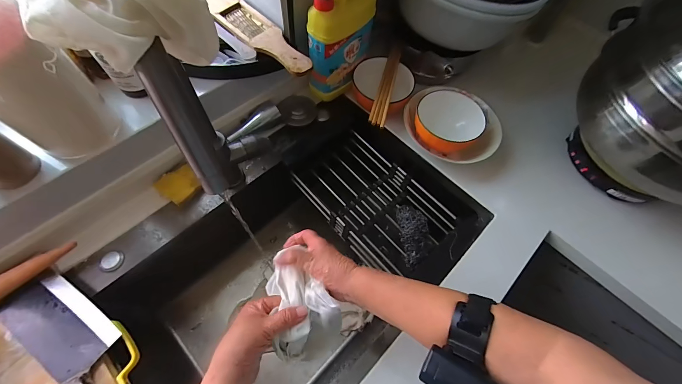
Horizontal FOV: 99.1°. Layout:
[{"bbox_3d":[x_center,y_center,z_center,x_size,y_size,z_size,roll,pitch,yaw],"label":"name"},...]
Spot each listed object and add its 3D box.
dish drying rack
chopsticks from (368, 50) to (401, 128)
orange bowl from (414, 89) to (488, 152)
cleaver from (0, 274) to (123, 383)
[{"bbox_3d":[0.061,0.021,0.632,0.199,0.076,0.312,-35,71,-18],"label":"dish drying rack"},{"bbox_3d":[0.094,-0.223,0.603,0.030,0.011,0.215,14,64,3],"label":"chopsticks"},{"bbox_3d":[0.222,-0.136,0.617,0.130,0.081,0.129,2,63,-4],"label":"orange bowl"},{"bbox_3d":[-0.363,0.215,0.399,0.283,0.026,0.084,33,67,12],"label":"cleaver"}]

